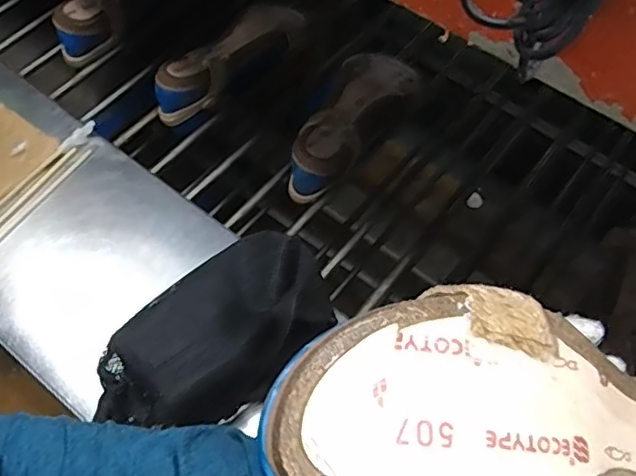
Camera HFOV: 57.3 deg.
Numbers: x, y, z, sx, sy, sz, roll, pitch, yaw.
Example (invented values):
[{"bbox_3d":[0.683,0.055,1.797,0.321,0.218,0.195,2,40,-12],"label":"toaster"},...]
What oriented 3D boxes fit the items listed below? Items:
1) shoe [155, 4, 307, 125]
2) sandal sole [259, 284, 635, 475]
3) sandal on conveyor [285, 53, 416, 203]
[{"bbox_3d":[-0.103,-0.234,0.785,0.081,0.078,0.246,36,65,15],"label":"shoe"},{"bbox_3d":[0.100,0.076,0.229,0.236,0.036,0.091,15,59,-23],"label":"sandal sole"},{"bbox_3d":[0.035,-0.154,0.735,0.091,0.069,0.232,36,65,15],"label":"sandal on conveyor"}]

